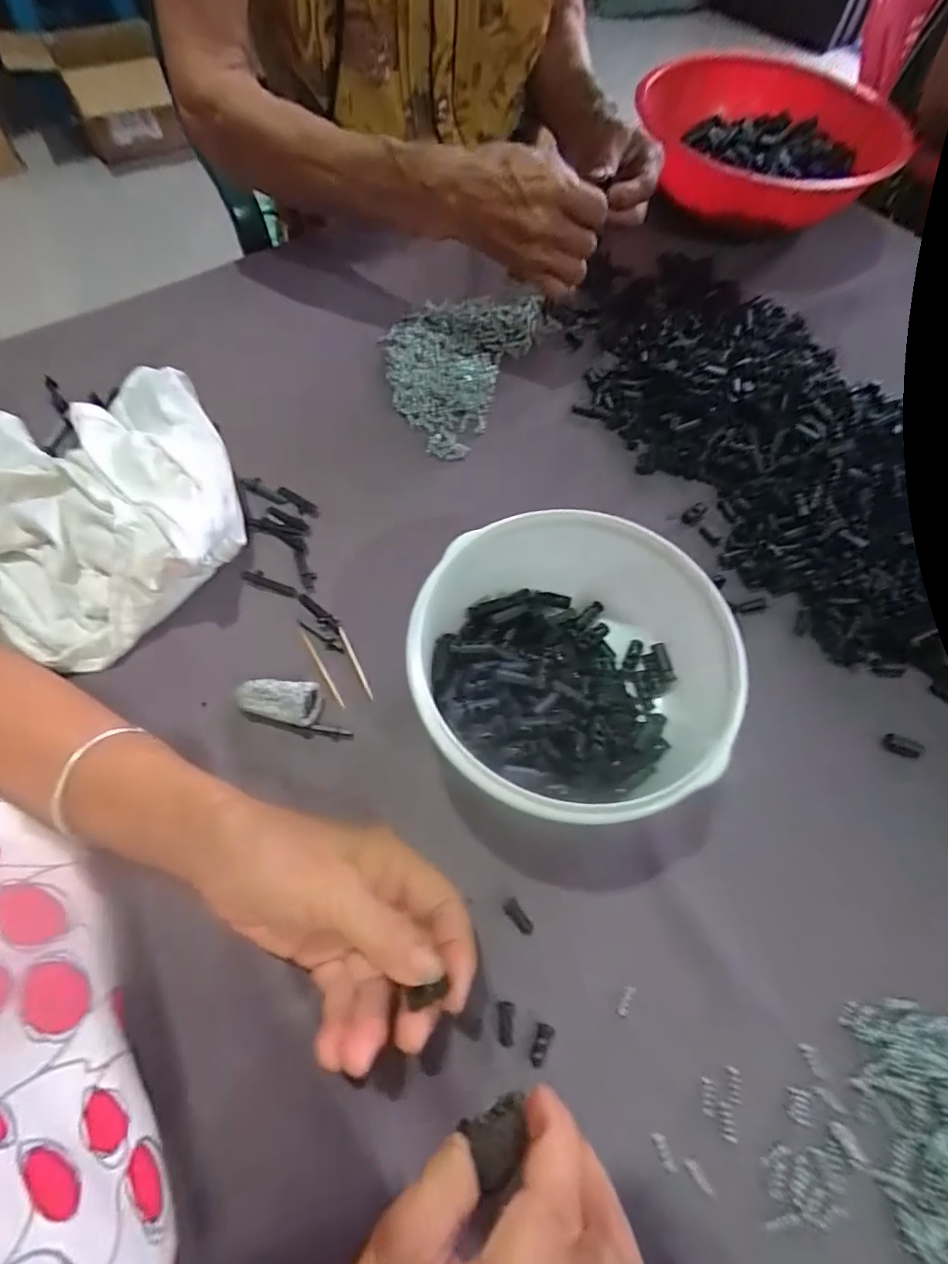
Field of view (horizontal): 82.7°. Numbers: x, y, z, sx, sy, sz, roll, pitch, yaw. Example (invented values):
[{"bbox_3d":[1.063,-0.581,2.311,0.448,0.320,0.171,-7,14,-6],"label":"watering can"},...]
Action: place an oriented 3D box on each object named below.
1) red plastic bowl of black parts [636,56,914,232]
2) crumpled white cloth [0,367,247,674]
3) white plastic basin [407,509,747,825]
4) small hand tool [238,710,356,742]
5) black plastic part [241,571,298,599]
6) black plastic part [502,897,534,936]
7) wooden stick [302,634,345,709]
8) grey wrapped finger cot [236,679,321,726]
[{"bbox_3d":[0.294,-0.456,0.519,0.257,0.076,0.192,-8,65,-4],"label":"red plastic bowl of black parts"},{"bbox_3d":[-0.271,-0.078,0.351,0.223,0.055,0.210,-12,66,-6],"label":"crumpled white cloth"},{"bbox_3d":[0.057,0.020,0.297,0.173,0.075,0.158,0,65,0],"label":"white plastic basin"},{"bbox_3d":[-0.104,0.056,0.315,0.065,0.009,0.007,9,65,4],"label":"small hand tool"},{"bbox_3d":[-0.135,-0.033,0.356,0.040,0.004,0.010,18,66,8],"label":"black plastic part"},{"bbox_3d":[0.024,0.148,0.280,0.008,0.004,0.019,-38,71,-16],"label":"black plastic part"},{"bbox_3d":[-0.093,0.024,0.335,0.004,0.004,0.057,-29,69,-13],"label":"wooden stick"},{"bbox_3d":[-0.114,0.041,0.316,0.045,0.020,0.022,6,65,2],"label":"grey wrapped finger cot"}]

